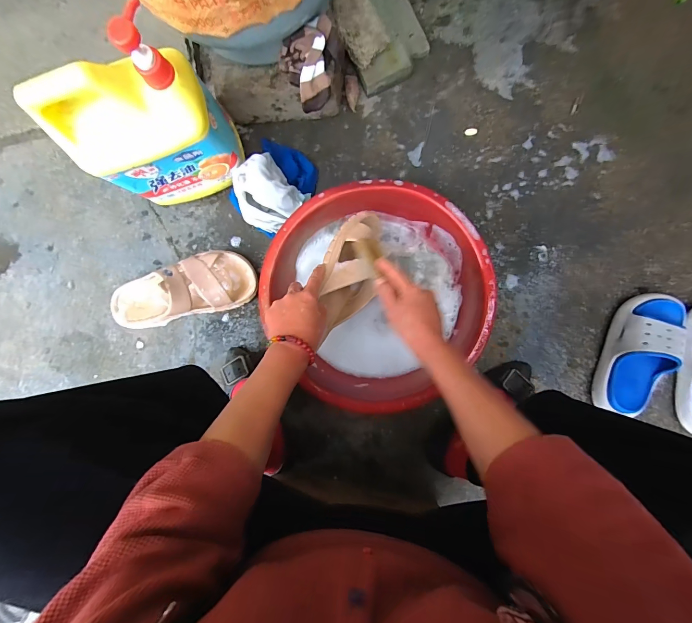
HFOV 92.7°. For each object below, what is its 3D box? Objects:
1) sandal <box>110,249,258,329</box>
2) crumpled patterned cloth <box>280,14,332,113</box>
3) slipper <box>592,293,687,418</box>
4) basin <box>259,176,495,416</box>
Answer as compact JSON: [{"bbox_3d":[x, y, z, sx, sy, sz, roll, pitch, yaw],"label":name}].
[{"bbox_3d":[-0.328,-0.044,0.640,0.295,0.085,0.117,-14,91,4],"label":"sandal"},{"bbox_3d":[-0.045,-0.381,0.513,0.094,0.066,0.077,-33,91,4],"label":"crumpled patterned cloth"},{"bbox_3d":[0.509,0.073,0.567,0.091,0.068,0.223,22,91,5],"label":"slipper"},{"bbox_3d":[0.053,-0.047,0.586,0.337,0.139,0.341,0,93,3],"label":"basin"}]

